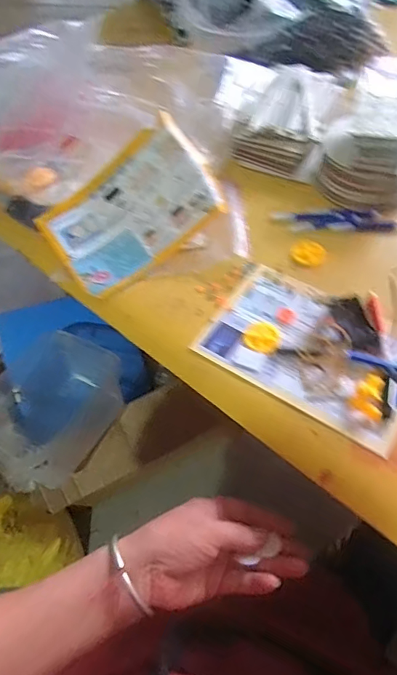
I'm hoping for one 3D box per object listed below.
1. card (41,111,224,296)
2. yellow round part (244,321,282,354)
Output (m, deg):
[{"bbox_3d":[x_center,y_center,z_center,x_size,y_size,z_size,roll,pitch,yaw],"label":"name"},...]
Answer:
[{"bbox_3d":[-0.077,-0.149,0.539,0.191,0.022,0.135,-39,80,2],"label":"card"},{"bbox_3d":[0.065,0.000,0.472,0.036,0.004,0.036,-2,57,3],"label":"yellow round part"}]

